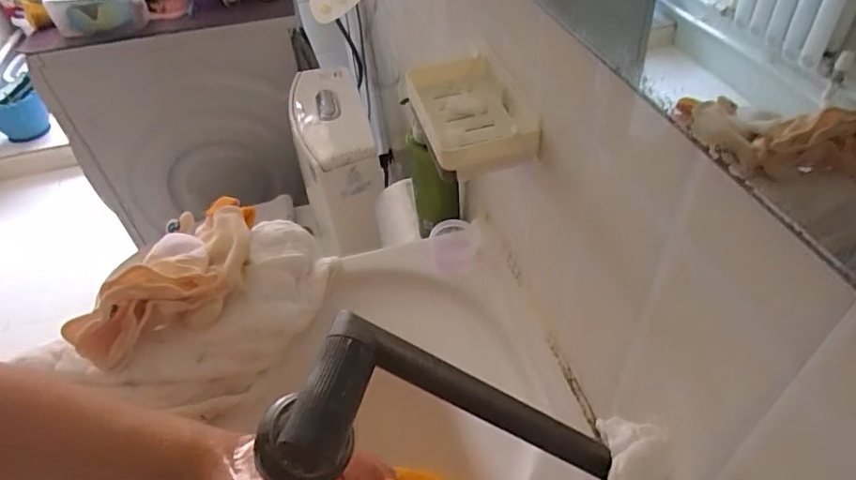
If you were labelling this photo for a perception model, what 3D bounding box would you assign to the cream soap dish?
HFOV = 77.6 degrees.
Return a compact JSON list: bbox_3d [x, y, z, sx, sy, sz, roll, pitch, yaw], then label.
[{"bbox_3d":[0.036,-0.116,0.481,0.081,0.034,0.142,-11,45,-6],"label":"cream soap dish"}]

